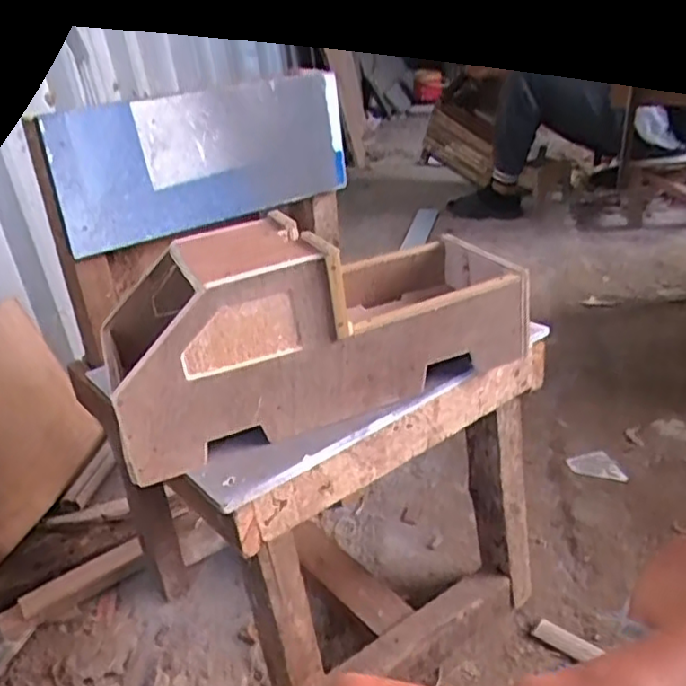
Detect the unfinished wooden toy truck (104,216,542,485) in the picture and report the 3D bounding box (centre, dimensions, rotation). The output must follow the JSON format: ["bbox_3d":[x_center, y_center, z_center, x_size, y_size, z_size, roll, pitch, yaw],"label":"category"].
[{"bbox_3d":[-0.028,-0.036,0.659,0.386,0.151,0.176,-14,30,-14],"label":"unfinished wooden toy truck"}]

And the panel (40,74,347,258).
[{"bbox_3d":[-0.155,-0.215,0.783,0.343,0.147,0.027,-22,33,-26],"label":"panel"}]

